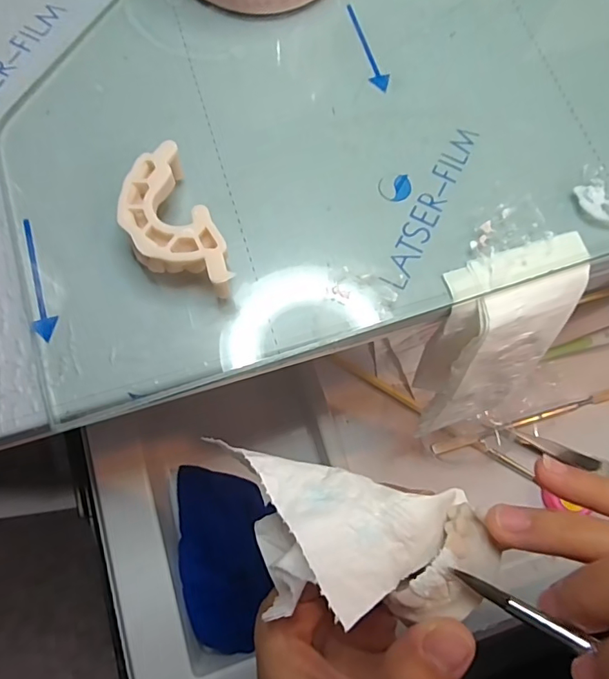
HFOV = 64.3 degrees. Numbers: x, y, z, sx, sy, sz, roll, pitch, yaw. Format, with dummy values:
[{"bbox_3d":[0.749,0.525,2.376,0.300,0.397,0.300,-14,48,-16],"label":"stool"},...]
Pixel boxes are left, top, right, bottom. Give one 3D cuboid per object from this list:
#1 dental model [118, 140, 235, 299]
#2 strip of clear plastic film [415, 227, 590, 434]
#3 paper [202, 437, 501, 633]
[{"bbox_3d":[-0.046,-0.036,0.169,0.027,0.021,0.054,-26,75,-10],"label":"dental model"},{"bbox_3d":[0.081,0.005,0.222,0.061,0.099,0.050,-14,75,-7],"label":"strip of clear plastic film"},{"bbox_3d":[0.018,0.066,0.161,0.088,0.024,0.043,10,73,1],"label":"paper"}]

